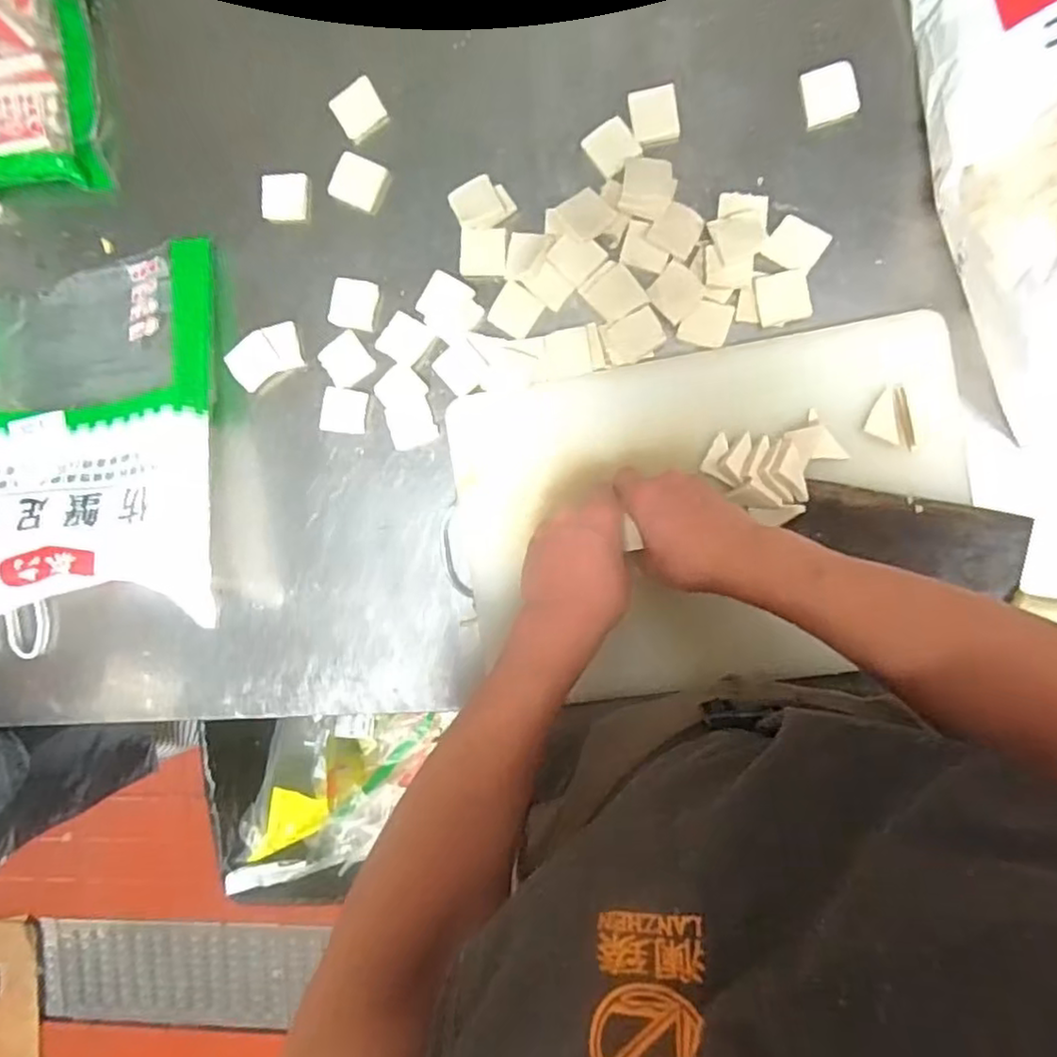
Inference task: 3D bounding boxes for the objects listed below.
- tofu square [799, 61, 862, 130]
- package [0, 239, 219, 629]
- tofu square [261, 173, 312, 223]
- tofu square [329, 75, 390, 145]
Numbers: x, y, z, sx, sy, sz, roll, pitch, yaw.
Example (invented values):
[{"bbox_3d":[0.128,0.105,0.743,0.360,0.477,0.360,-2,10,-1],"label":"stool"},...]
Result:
[{"bbox_3d":[0.260,-0.374,0.584,0.042,0.008,0.049,-11,90,8],"label":"tofu square"},{"bbox_3d":[-0.441,-0.089,0.658,0.275,0.086,0.355,-4,91,8],"label":"package"},{"bbox_3d":[-0.239,-0.326,0.668,0.049,0.007,0.046,1,92,8],"label":"tofu square"},{"bbox_3d":[-0.163,-0.402,0.649,0.044,0.013,0.046,-34,87,7],"label":"tofu square"}]

